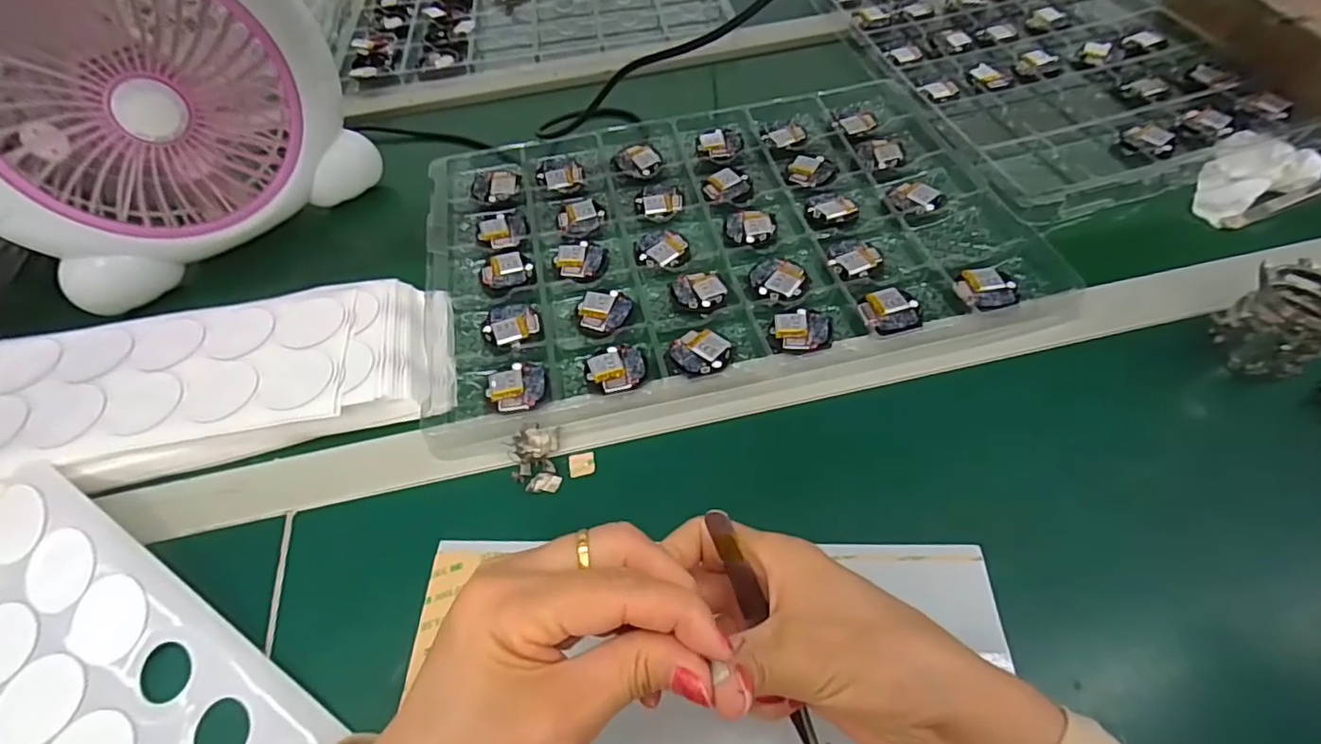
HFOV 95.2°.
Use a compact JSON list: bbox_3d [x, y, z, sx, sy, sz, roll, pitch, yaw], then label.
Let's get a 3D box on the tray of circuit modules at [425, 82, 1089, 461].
[{"bbox_3d":[0.042,-0.117,0.474,0.429,0.018,0.307,-13,55,-5],"label":"tray of circuit modules"}]

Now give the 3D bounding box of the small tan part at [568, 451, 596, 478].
[{"bbox_3d":[-0.048,0.056,0.370,0.016,0.004,0.016,-9,55,-2],"label":"small tan part"}]

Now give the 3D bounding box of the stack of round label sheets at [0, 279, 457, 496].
[{"bbox_3d":[-0.310,0.012,0.396,0.335,0.038,0.124,-13,55,-4],"label":"stack of round label sheets"}]

